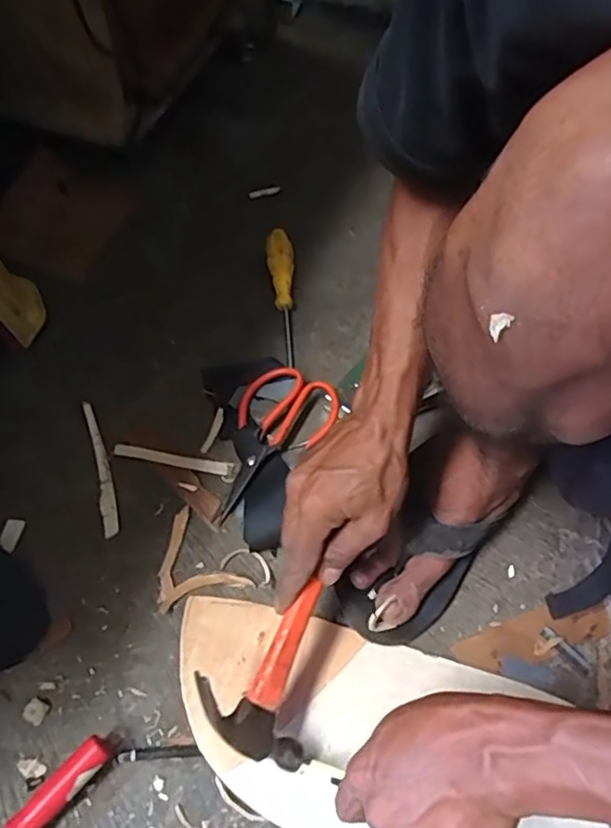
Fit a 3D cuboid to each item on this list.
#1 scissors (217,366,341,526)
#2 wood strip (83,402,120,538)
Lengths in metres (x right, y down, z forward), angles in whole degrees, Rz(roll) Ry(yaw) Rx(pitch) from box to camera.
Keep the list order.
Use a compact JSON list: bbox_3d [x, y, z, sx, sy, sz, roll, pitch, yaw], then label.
[{"bbox_3d":[-0.048,0.018,0.595,0.094,0.027,0.163,39,65,19],"label":"scissors"},{"bbox_3d":[-0.196,0.050,0.578,0.015,0.004,0.140,-16,65,-6],"label":"wood strip"}]

